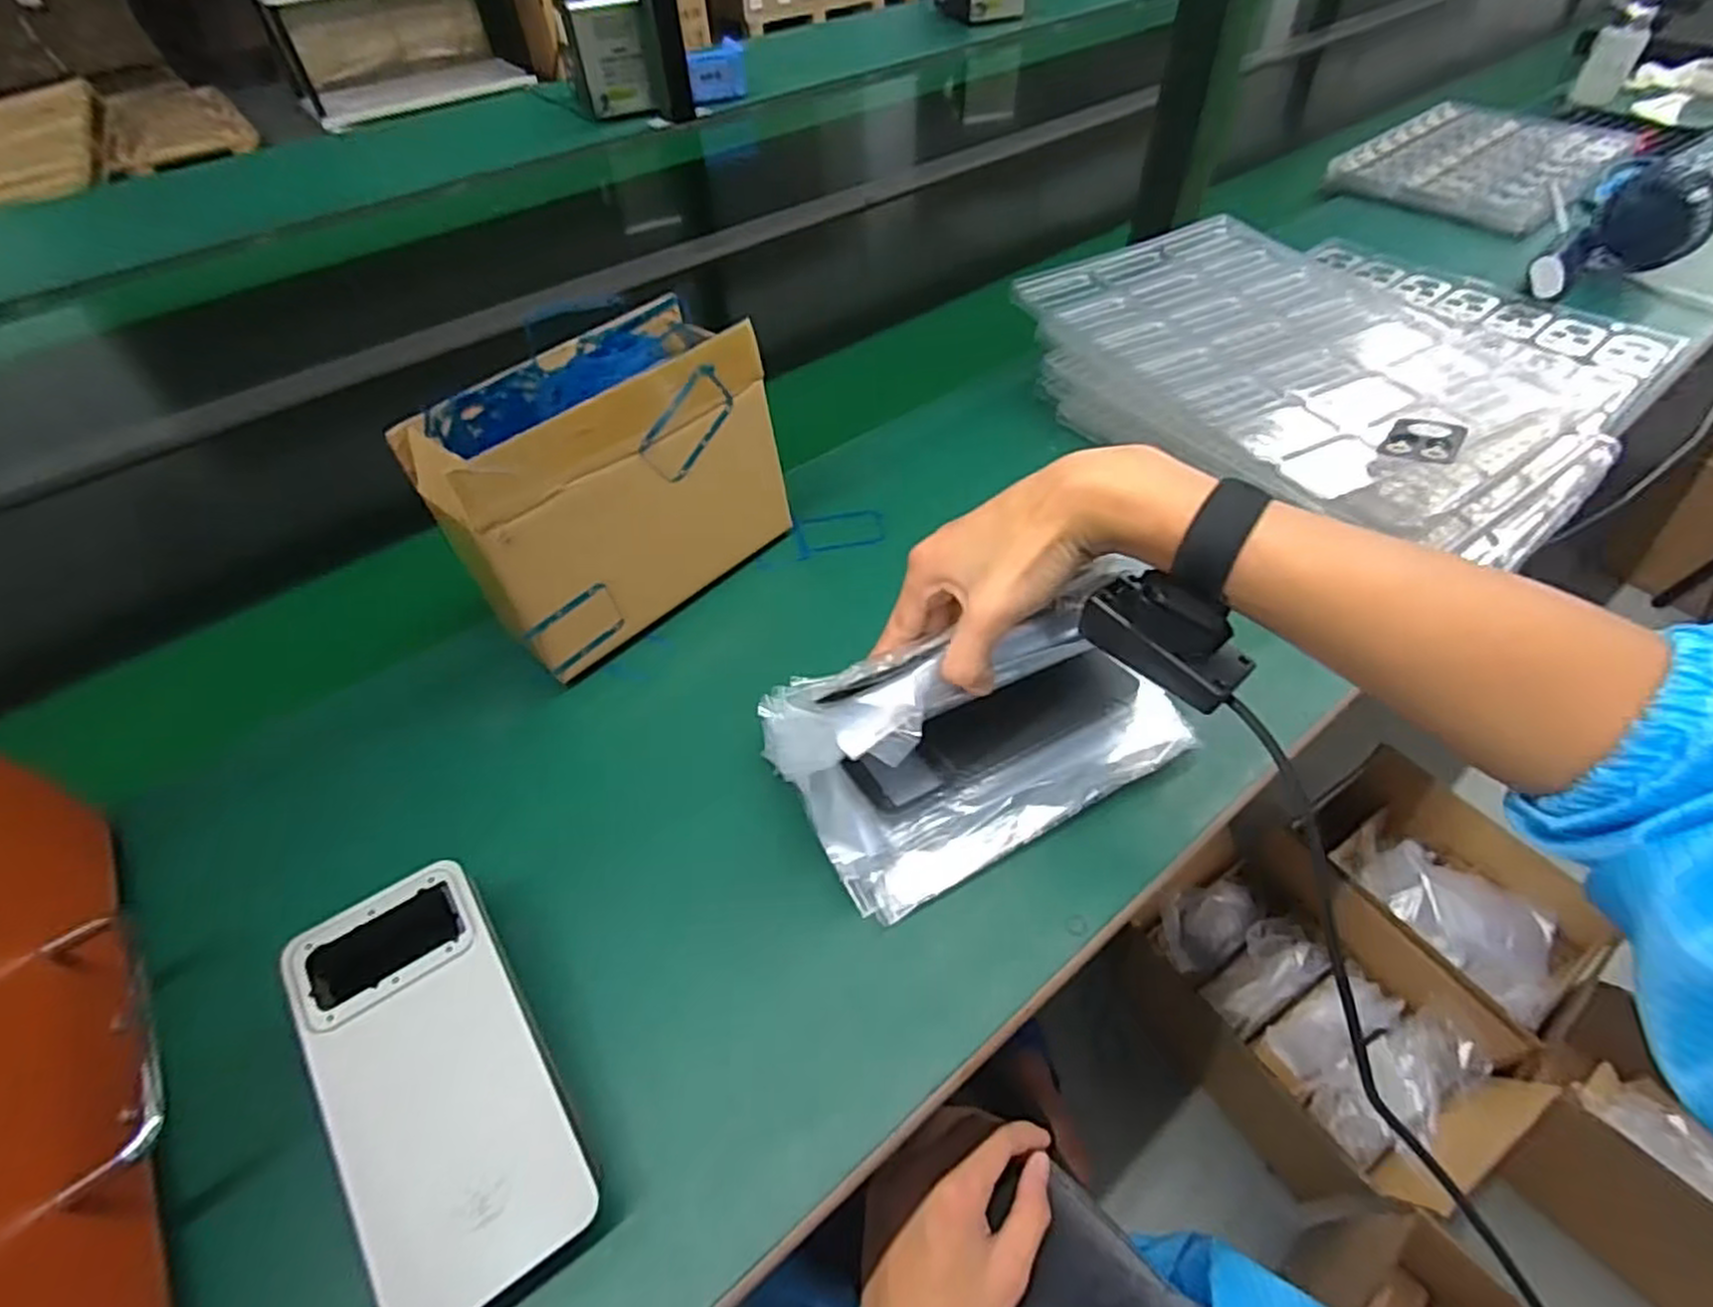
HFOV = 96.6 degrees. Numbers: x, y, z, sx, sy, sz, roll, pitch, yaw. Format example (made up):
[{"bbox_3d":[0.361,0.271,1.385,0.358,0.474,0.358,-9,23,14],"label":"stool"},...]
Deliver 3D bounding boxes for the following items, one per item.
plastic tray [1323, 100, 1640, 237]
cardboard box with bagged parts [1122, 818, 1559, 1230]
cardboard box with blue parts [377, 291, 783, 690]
[{"bbox_3d":[0.741,-0.588,0.905,0.340,0.022,0.237,-35,57,-24],"label":"plastic tray"},{"bbox_3d":[0.516,0.428,0.904,0.251,0.193,0.382,-29,54,-20],"label":"cardboard box with bagged parts"},{"bbox_3d":[-0.145,-0.100,0.470,0.084,0.158,0.187,34,60,29],"label":"cardboard box with blue parts"}]

